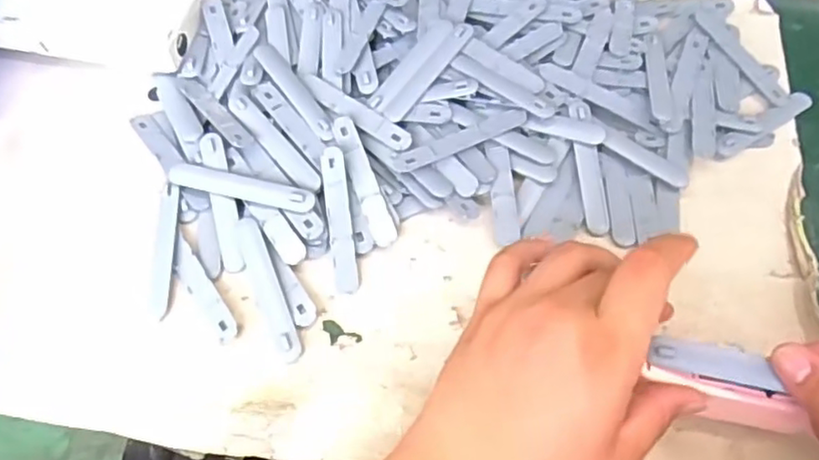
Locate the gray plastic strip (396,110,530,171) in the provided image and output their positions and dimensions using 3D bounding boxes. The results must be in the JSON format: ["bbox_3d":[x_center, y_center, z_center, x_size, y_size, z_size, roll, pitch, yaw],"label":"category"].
[{"bbox_3d":[0.034,-0.059,0.423,0.092,0.007,0.016,-23,64,-11],"label":"gray plastic strip"}]

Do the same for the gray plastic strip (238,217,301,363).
[{"bbox_3d":[-0.084,0.033,0.382,0.015,0.004,0.094,-20,63,-10],"label":"gray plastic strip"}]

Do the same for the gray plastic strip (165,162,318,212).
[{"bbox_3d":[-0.104,-0.027,0.405,0.095,0.008,0.017,14,63,8],"label":"gray plastic strip"}]

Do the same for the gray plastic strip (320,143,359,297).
[{"bbox_3d":[-0.042,-0.007,0.398,0.014,0.004,0.093,-8,72,-4],"label":"gray plastic strip"}]

